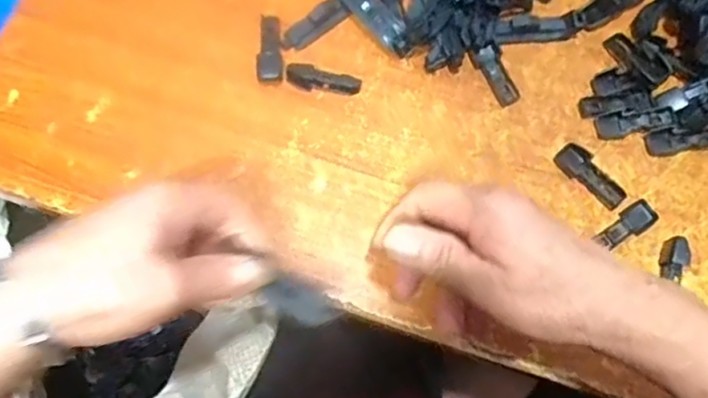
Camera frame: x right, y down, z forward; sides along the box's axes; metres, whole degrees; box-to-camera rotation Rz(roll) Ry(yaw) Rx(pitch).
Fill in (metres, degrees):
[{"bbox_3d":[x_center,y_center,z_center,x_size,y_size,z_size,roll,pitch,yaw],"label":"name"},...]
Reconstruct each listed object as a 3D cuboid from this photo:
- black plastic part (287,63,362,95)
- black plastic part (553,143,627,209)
[{"bbox_3d":[-0.021,-0.082,0.409,0.051,0.017,0.015,8,73,1],"label":"black plastic part"},{"bbox_3d":[0.156,-0.016,0.397,0.018,0.008,0.050,-43,79,-13],"label":"black plastic part"}]

